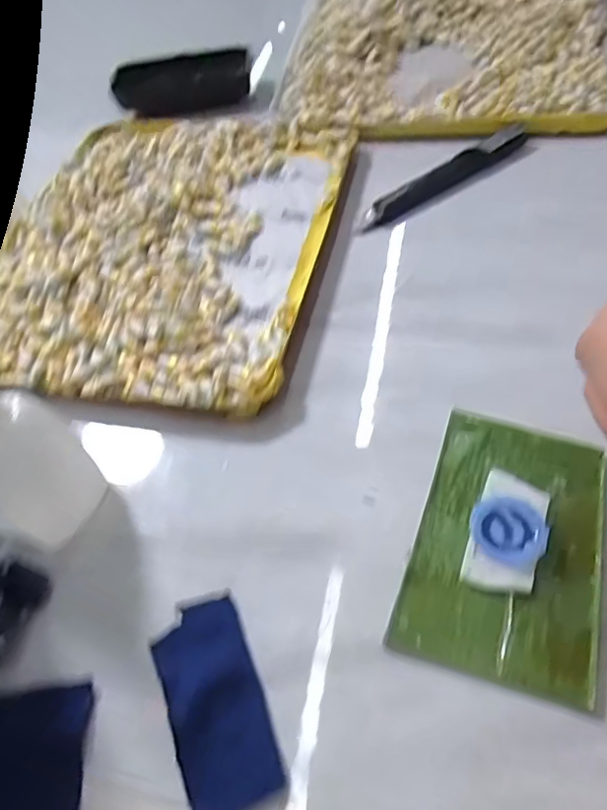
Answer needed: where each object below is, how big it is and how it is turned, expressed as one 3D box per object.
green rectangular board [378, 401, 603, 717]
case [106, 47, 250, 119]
[{"bbox_3d":[0.078,0.050,0.223,0.067,0.008,0.102,12,58,18],"label":"green rectangular board"},{"bbox_3d":[-0.097,-0.259,0.471,0.103,0.032,0.045,-3,53,6],"label":"case"}]

